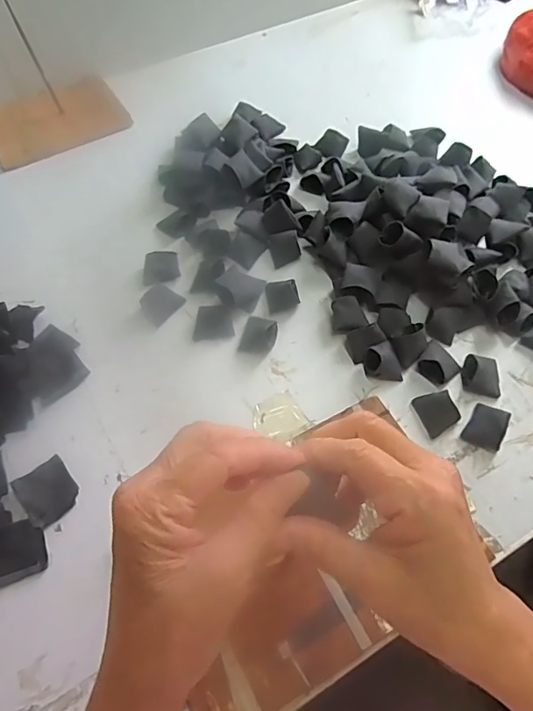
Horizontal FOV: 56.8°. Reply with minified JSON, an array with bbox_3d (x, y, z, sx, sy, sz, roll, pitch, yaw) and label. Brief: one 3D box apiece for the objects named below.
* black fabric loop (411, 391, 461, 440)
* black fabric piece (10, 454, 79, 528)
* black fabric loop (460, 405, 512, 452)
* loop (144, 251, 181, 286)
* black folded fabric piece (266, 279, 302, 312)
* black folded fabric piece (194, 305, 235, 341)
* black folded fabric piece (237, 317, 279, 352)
[{"bbox_3d":[0.170,0.056,0.492,0.033,0.017,0.042,-17,62,-10],"label":"black fabric loop"},{"bbox_3d":[-0.202,0.126,0.456,0.047,0.005,0.052,-38,68,-19],"label":"black fabric piece"},{"bbox_3d":[0.218,0.070,0.485,0.033,0.022,0.038,29,65,15],"label":"black fabric loop"},{"bbox_3d":[-0.125,-0.103,0.584,0.042,0.016,0.039,-10,62,-6],"label":"loop"},{"bbox_3d":[0.019,-0.070,0.563,0.037,0.021,0.030,-12,62,-7],"label":"black folded fabric piece"},{"bbox_3d":[-0.059,-0.037,0.549,0.043,0.013,0.036,-4,61,-3],"label":"black folded fabric piece"},{"bbox_3d":[-0.008,-0.022,0.533,0.038,0.024,0.030,5,61,2],"label":"black folded fabric piece"}]

